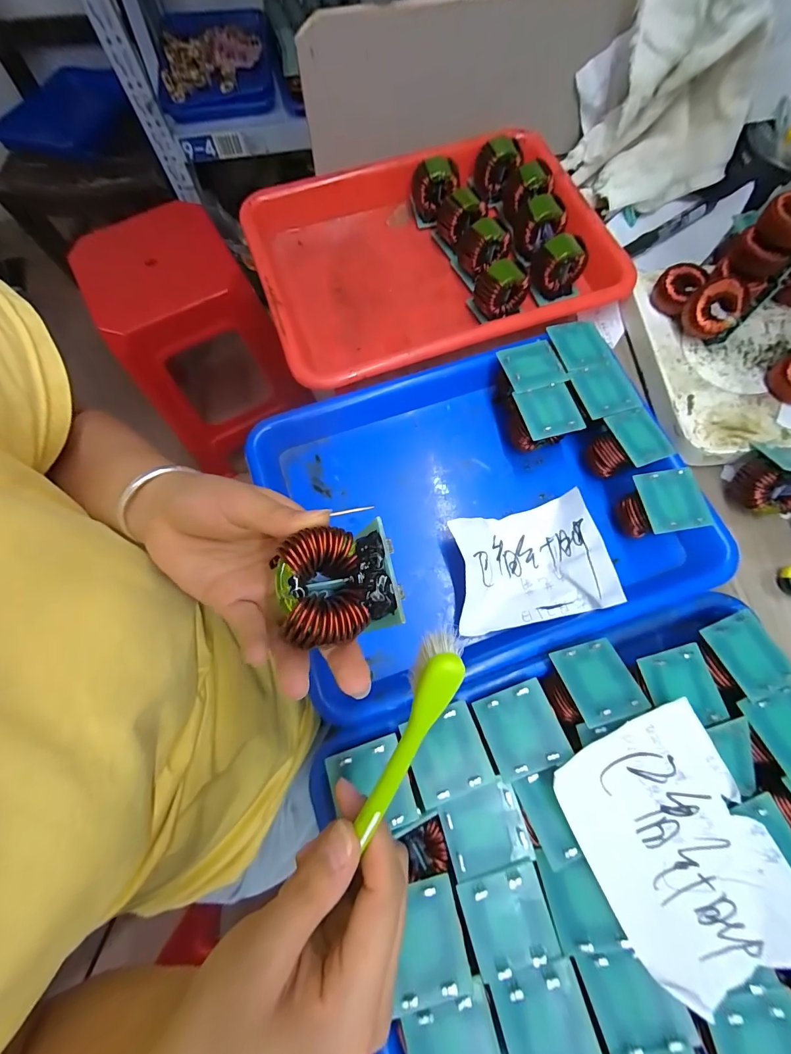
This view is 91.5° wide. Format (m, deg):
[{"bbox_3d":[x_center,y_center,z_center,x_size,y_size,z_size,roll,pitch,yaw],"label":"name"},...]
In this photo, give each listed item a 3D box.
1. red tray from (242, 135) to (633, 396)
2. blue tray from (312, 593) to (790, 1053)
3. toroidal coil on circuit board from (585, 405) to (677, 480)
[{"bbox_3d":[0.038,-0.276,0.391,0.335,0.057,0.246,-20,73,-5],"label":"red tray"},{"bbox_3d":[0.130,0.200,0.223,0.308,0.047,0.247,-17,75,-5],"label":"blue tray"},{"bbox_3d":[0.189,-0.064,0.325,0.047,0.056,0.045,-21,73,-5],"label":"toroidal coil on circuit board"}]

